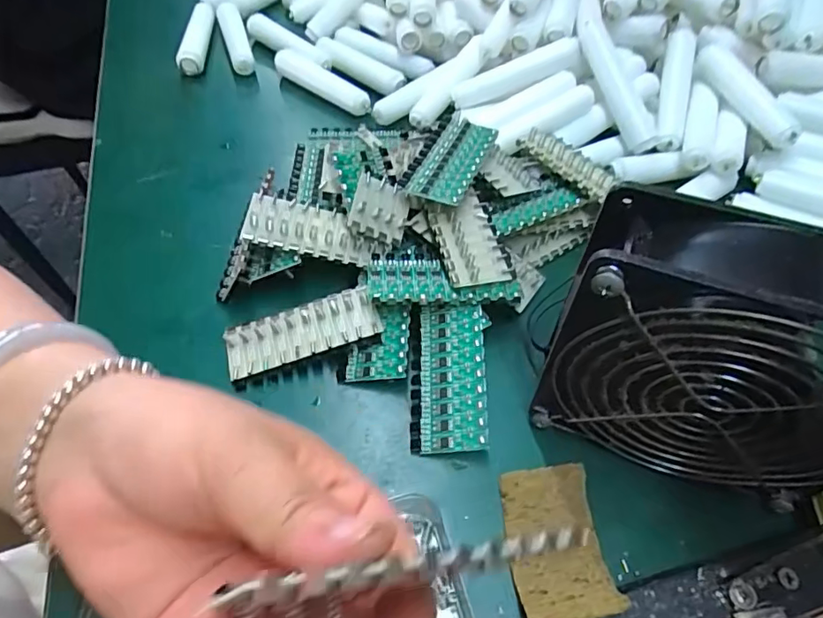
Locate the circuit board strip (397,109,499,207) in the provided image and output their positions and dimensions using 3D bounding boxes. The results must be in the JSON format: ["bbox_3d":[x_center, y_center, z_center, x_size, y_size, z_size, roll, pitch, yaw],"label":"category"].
[{"bbox_3d":[0.022,-0.085,0.304,0.034,0.005,0.073,23,56,10],"label":"circuit board strip"}]

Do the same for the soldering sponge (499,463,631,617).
[{"bbox_3d":[0.059,0.095,0.222,0.037,0.008,0.062,-8,45,1],"label":"soldering sponge"}]

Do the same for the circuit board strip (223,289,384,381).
[{"bbox_3d":[-0.056,0.012,0.280,0.078,0.005,0.029,-16,69,-1],"label":"circuit board strip"}]

